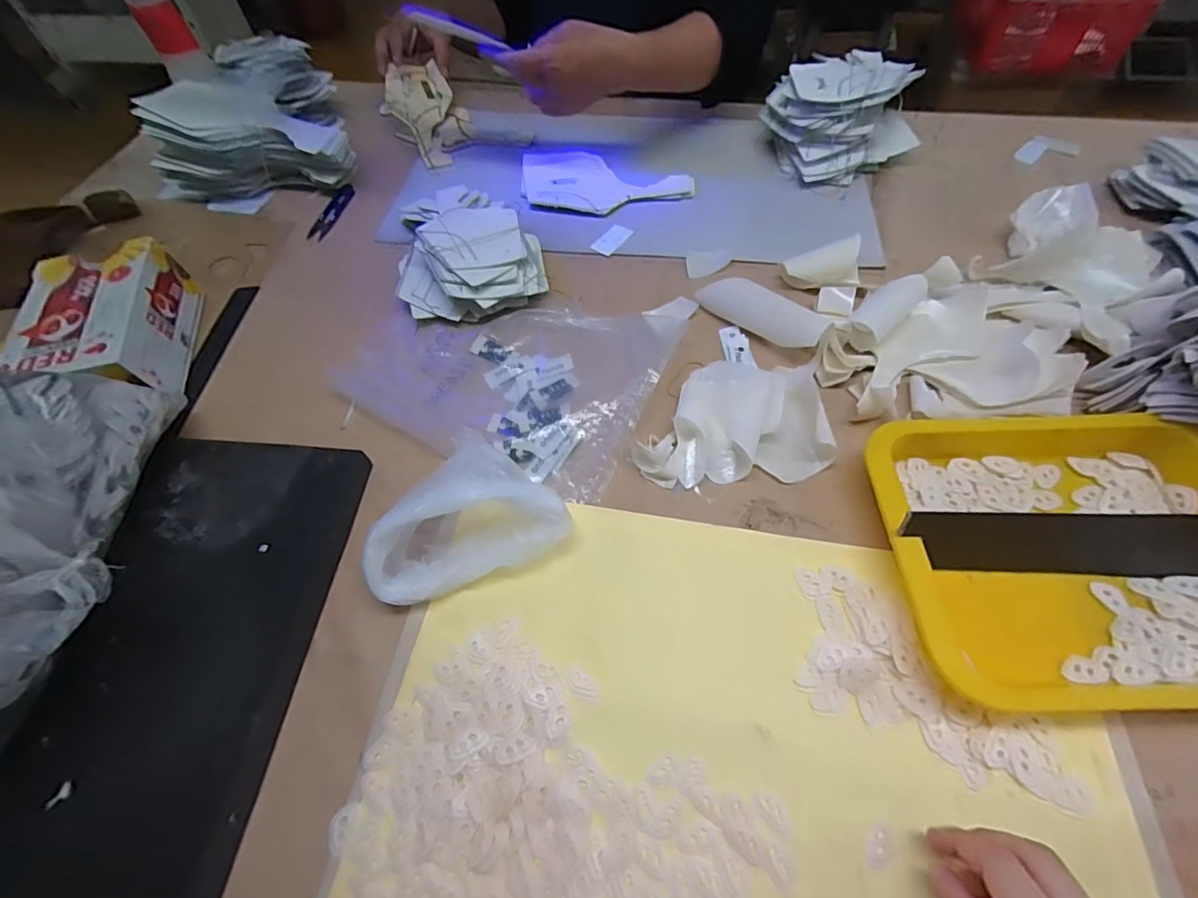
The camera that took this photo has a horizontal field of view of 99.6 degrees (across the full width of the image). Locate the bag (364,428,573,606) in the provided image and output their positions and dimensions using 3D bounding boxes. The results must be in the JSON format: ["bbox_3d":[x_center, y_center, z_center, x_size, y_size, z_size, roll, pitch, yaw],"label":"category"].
[{"bbox_3d":[-0.102,0.056,0.359,0.111,0.058,0.129,36,66,22],"label":"bag"}]

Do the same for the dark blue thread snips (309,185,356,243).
[{"bbox_3d":[-0.325,-0.291,0.620,0.021,0.010,0.106,10,59,8],"label":"dark blue thread snips"}]

